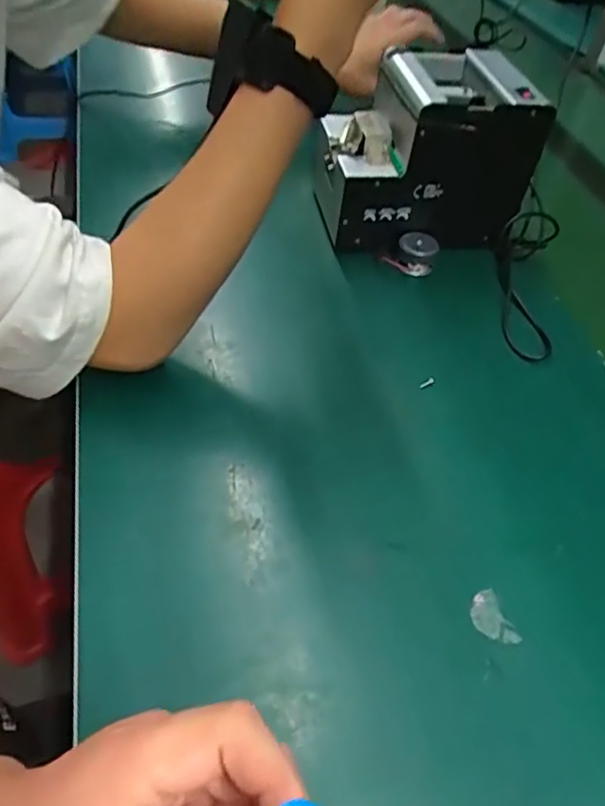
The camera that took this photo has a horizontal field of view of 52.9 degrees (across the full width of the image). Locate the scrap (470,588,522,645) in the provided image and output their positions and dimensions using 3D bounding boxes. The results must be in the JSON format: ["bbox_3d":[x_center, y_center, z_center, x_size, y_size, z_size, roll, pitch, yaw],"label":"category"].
[{"bbox_3d":[0.114,0.130,0.366,0.021,0.005,0.033,-18,58,-11],"label":"scrap"}]

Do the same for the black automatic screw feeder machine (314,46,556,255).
[{"bbox_3d":[0.112,-0.241,0.586,0.185,0.140,0.142,-2,49,-10],"label":"black automatic screw feeder machine"}]

